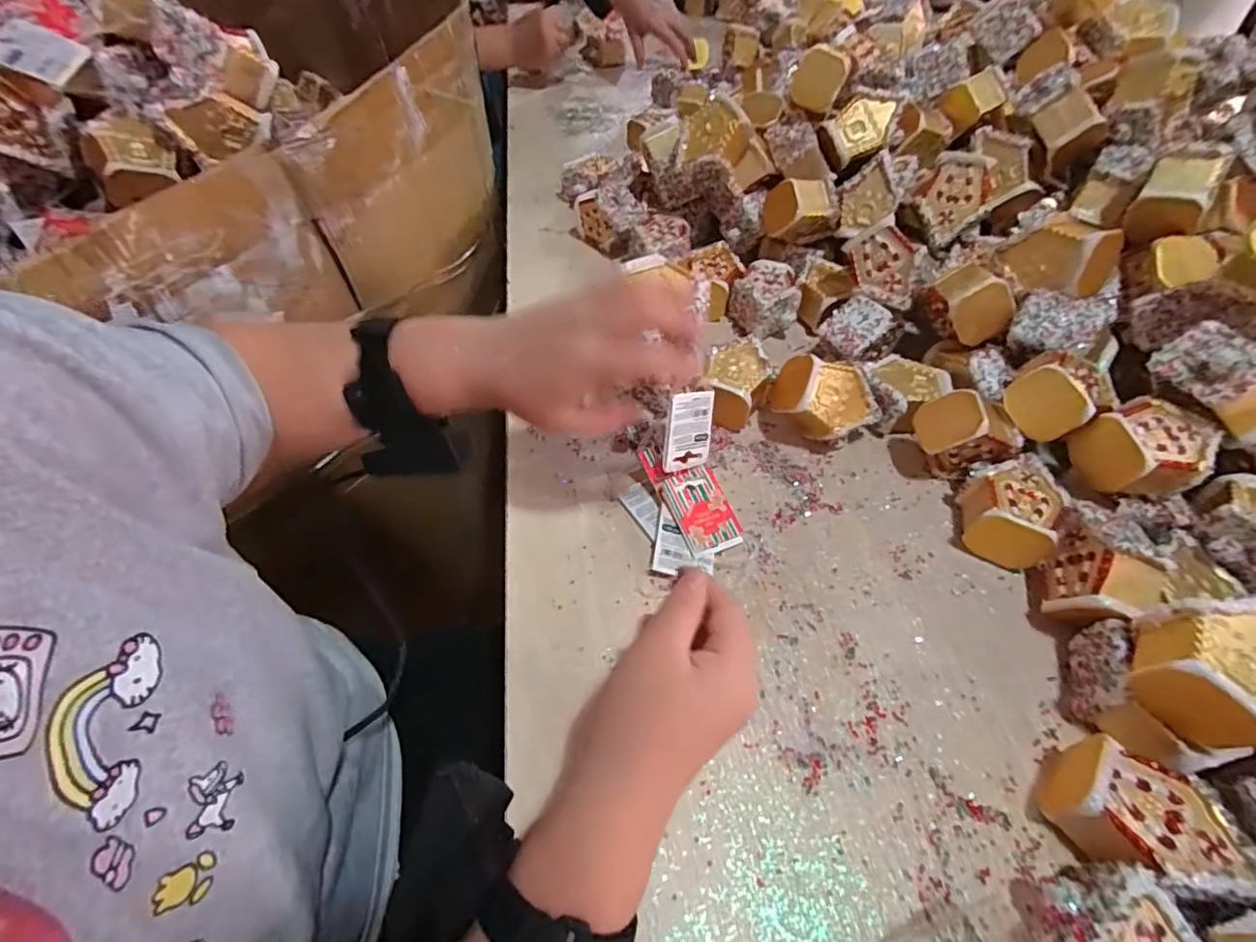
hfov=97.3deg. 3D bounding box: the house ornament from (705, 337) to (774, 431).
[{"bbox_3d":[0.096,-0.079,0.493,0.057,0.041,0.080,11,52,7],"label":"house ornament"}]

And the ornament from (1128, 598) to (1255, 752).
[{"bbox_3d":[0.319,0.104,0.304,0.080,0.047,0.063,-28,58,-23],"label":"ornament"}]

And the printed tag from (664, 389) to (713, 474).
[{"bbox_3d":[0.045,-0.029,0.414,0.046,0.059,0.006,-9,23,-37],"label":"printed tag"}]

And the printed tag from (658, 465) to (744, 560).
[{"bbox_3d":[0.056,0.029,0.415,0.045,0.005,0.066,-17,70,-22],"label":"printed tag"}]

